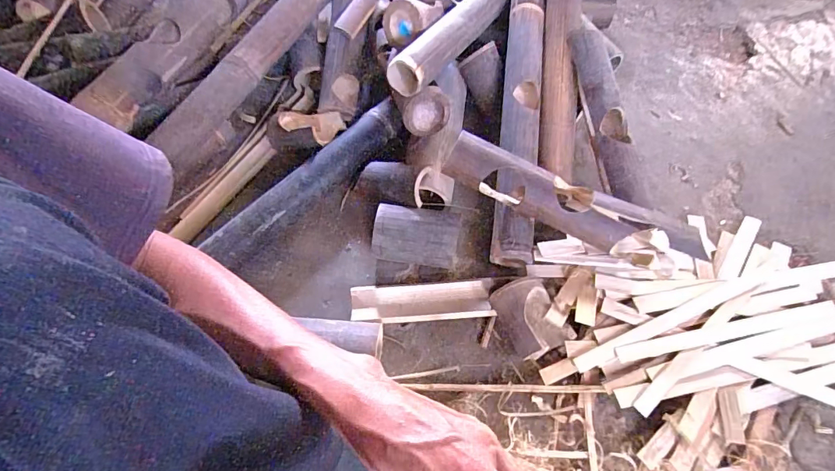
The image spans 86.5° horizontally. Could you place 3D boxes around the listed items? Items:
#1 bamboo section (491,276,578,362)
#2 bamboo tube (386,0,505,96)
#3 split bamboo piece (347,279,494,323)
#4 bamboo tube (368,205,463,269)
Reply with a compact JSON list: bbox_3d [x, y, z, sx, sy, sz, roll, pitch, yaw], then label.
[{"bbox_3d":[0.156,0.116,0.613,0.084,0.073,0.101,-18,62,-10],"label":"bamboo section"},{"bbox_3d":[0.080,-0.370,0.742,0.058,0.063,0.389,29,64,16],"label":"bamboo tube"},{"bbox_3d":[0.006,0.101,0.658,0.206,0.027,0.055,-2,60,-1],"label":"split bamboo piece"},{"bbox_3d":[-0.002,0.000,0.674,0.126,0.067,0.077,10,61,6],"label":"bamboo tube"}]

